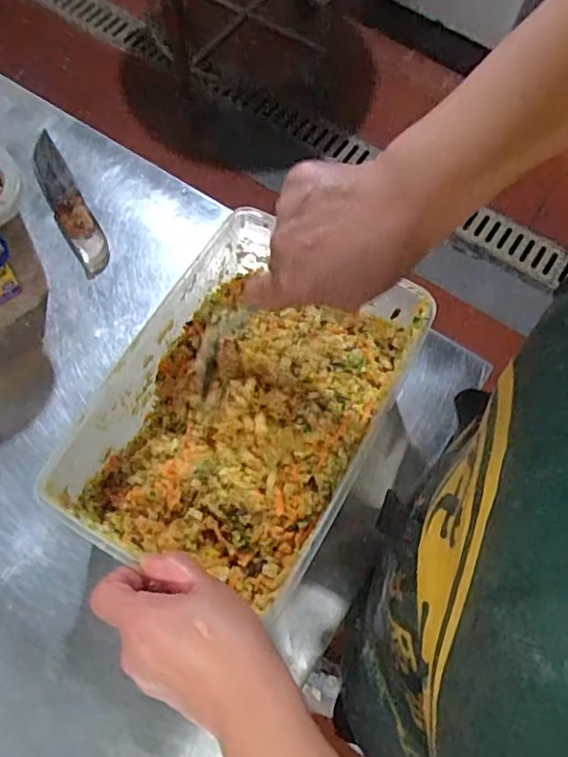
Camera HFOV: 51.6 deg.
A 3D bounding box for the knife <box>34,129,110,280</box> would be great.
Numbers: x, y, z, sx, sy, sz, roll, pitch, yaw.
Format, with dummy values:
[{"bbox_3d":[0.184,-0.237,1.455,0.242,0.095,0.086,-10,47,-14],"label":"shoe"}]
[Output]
[{"bbox_3d":[-0.236,-0.192,0.634,0.036,0.019,0.187,-27,72,-13],"label":"knife"}]

